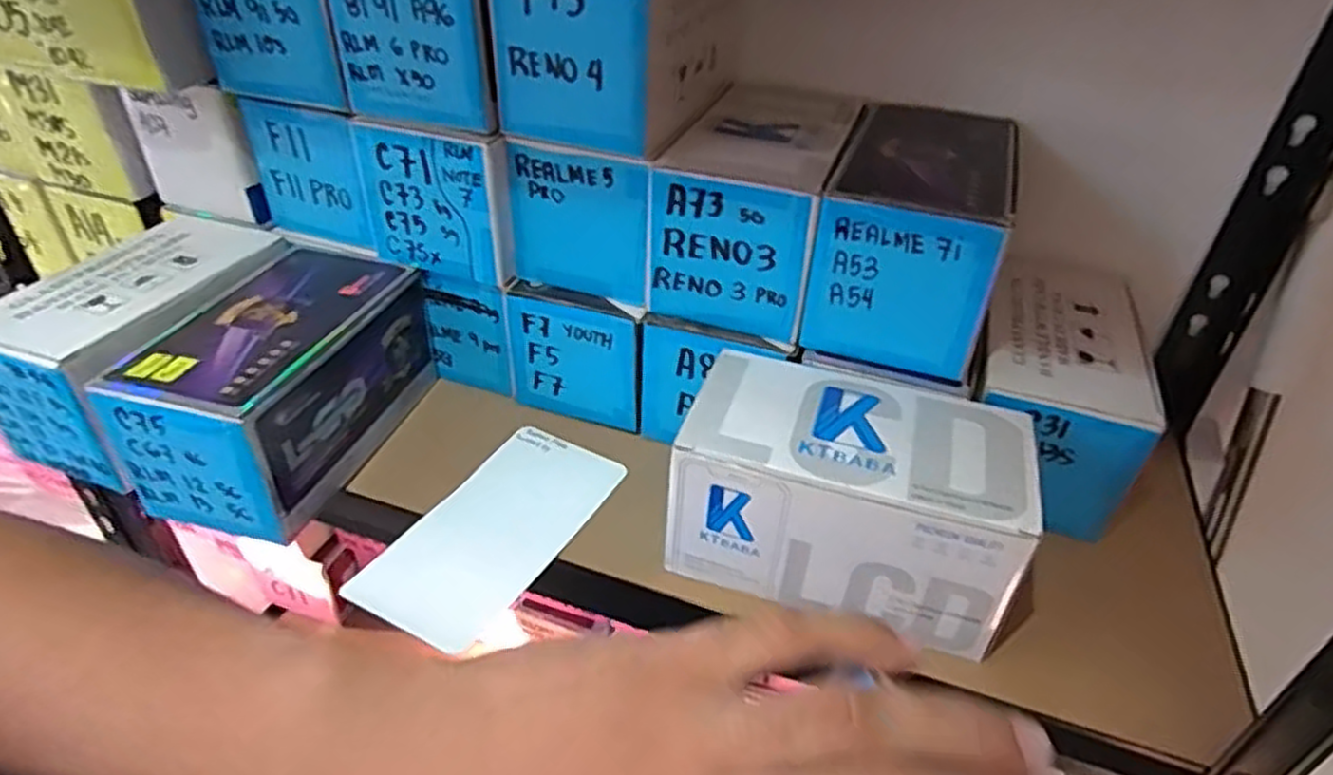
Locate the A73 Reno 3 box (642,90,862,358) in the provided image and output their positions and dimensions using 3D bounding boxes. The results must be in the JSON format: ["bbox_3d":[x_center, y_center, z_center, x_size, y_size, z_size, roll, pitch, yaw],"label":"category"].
[{"bbox_3d":[0.060,-0.118,0.494,0.094,0.098,0.158,14,39,13],"label":"A73 Reno 3 box"}]

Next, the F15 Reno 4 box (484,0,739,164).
[{"bbox_3d":[-0.025,-0.213,0.462,0.094,0.090,0.151,17,39,16],"label":"F15 Reno 4 box"}]

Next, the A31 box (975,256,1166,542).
[{"bbox_3d":[0.249,-0.002,0.497,0.094,0.087,0.164,16,39,16],"label":"A31 box"}]

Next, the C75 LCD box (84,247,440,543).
[{"bbox_3d":[-0.234,-0.004,0.476,0.094,0.092,0.173,12,38,11],"label":"C75 LCD box"}]

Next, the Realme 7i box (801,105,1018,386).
[{"bbox_3d":[0.151,-0.099,0.473,0.095,0.094,0.170,14,39,14],"label":"Realme 7i box"}]

